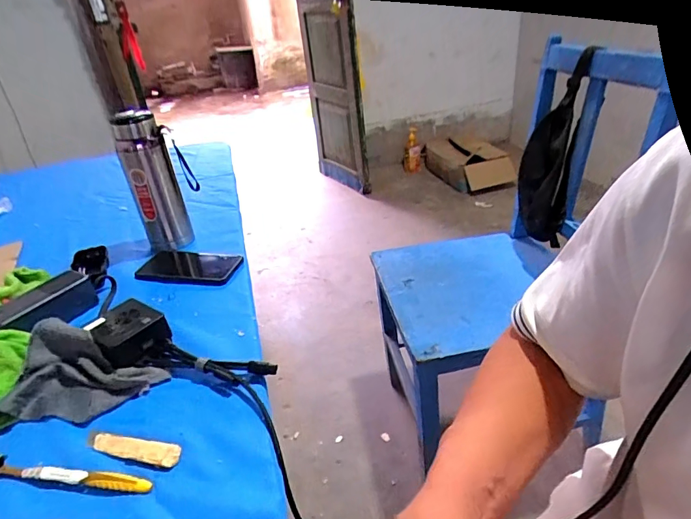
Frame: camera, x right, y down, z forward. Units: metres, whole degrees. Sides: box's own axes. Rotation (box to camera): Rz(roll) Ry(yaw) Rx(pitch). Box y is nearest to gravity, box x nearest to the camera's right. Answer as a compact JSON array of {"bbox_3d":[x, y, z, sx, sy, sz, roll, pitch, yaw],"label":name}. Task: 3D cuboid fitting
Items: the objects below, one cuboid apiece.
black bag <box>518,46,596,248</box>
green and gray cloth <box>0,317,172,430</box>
[{"bbox_3d":[0.420,-0.225,0.911,0.089,0.346,0.120,4,32,18],"label":"black bag"},{"bbox_3d":[-0.328,0.130,0.491,0.202,0.060,0.114,6,32,17],"label":"green and gray cloth"}]

